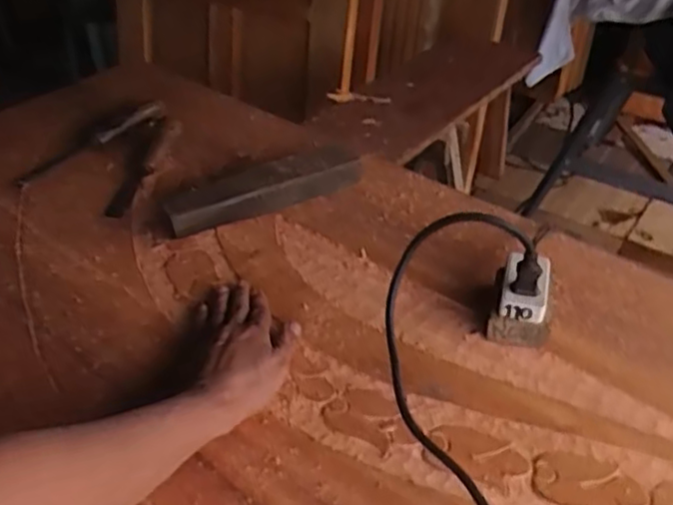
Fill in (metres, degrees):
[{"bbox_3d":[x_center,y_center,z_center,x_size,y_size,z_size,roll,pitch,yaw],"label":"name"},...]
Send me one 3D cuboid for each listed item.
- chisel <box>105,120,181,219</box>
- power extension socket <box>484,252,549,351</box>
[{"bbox_3d":[-0.260,-0.116,0.919,0.033,0.016,0.184,14,59,18],"label":"chisel"},{"bbox_3d":[0.184,0.049,0.683,0.058,0.067,0.065,6,39,6],"label":"power extension socket"}]

